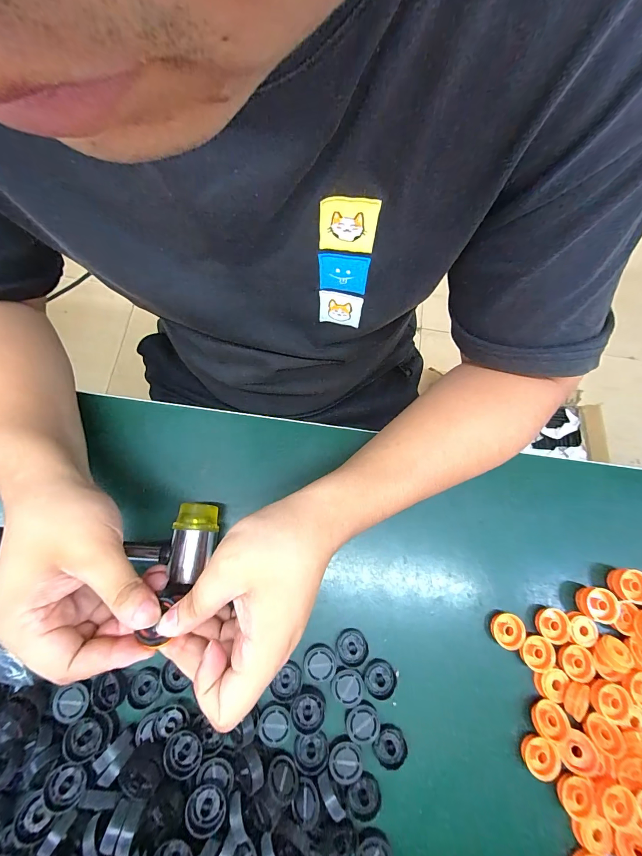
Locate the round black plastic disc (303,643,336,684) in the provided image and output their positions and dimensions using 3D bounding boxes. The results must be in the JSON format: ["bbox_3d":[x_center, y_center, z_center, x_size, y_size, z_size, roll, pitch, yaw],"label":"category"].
[{"bbox_3d":[-0.001,0.183,0.267,0.024,0.004,0.025,1,75,-3],"label":"round black plastic disc"}]

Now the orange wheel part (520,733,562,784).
[{"bbox_3d":[0.164,0.247,0.257,0.028,0.011,0.023,44,77,8],"label":"orange wheel part"}]

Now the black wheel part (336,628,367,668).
[{"bbox_3d":[0.025,0.176,0.275,0.025,0.005,0.025,1,75,-3],"label":"black wheel part"}]

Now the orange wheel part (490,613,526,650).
[{"bbox_3d":[0.153,0.166,0.281,0.024,0.009,0.025,9,75,-1],"label":"orange wheel part"}]

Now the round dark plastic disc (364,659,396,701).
[{"bbox_3d":[0.046,0.197,0.269,0.024,0.005,0.024,1,69,-2],"label":"round dark plastic disc"}]

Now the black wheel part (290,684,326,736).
[{"bbox_3d":[-0.010,0.209,0.255,0.024,0.006,0.028,13,75,0],"label":"black wheel part"}]

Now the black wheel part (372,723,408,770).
[{"bbox_3d":[0.052,0.239,0.257,0.024,0.005,0.025,1,75,-3],"label":"black wheel part"}]

